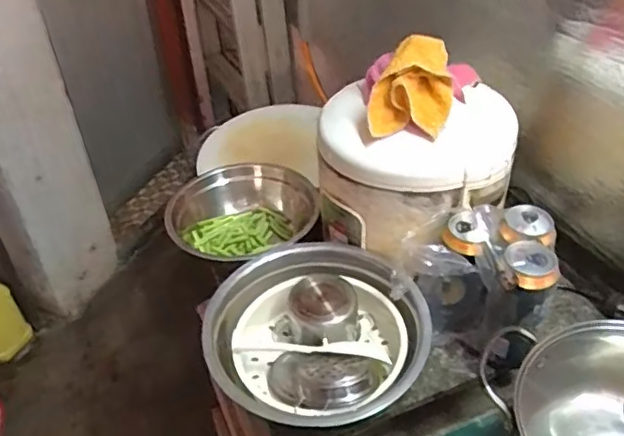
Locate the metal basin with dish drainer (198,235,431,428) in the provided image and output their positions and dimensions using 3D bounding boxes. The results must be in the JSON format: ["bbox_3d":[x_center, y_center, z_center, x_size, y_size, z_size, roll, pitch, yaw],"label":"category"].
[{"bbox_3d":[0.005,0.151,0.700,0.245,0.105,0.249,-1,41,1],"label":"metal basin with dish drainer"}]

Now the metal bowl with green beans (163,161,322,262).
[{"bbox_3d":[-0.110,-0.002,0.893,0.210,0.096,0.198,-1,41,1],"label":"metal bowl with green beans"}]

